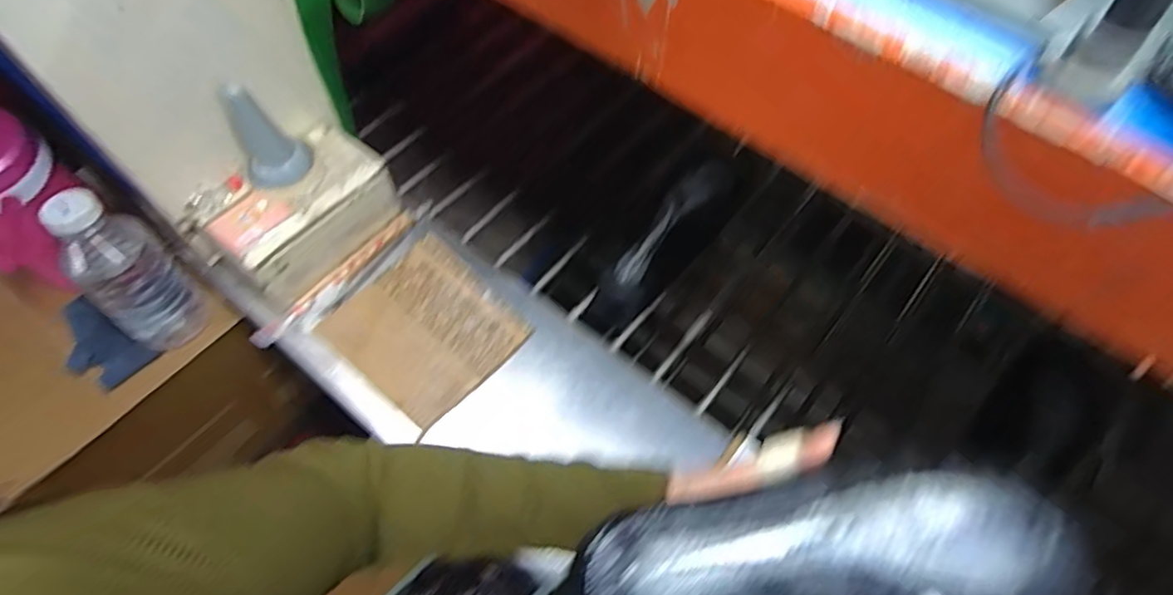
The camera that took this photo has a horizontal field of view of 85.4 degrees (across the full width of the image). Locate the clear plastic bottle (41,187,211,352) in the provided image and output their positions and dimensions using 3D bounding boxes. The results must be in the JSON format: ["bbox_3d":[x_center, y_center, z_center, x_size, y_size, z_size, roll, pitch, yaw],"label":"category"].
[{"bbox_3d":[-0.539,-0.031,0.742,0.076,0.224,0.093,36,65,18],"label":"clear plastic bottle"}]

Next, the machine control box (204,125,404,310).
[{"bbox_3d":[-0.336,-0.101,0.763,0.119,0.087,0.197,35,65,17],"label":"machine control box"}]

